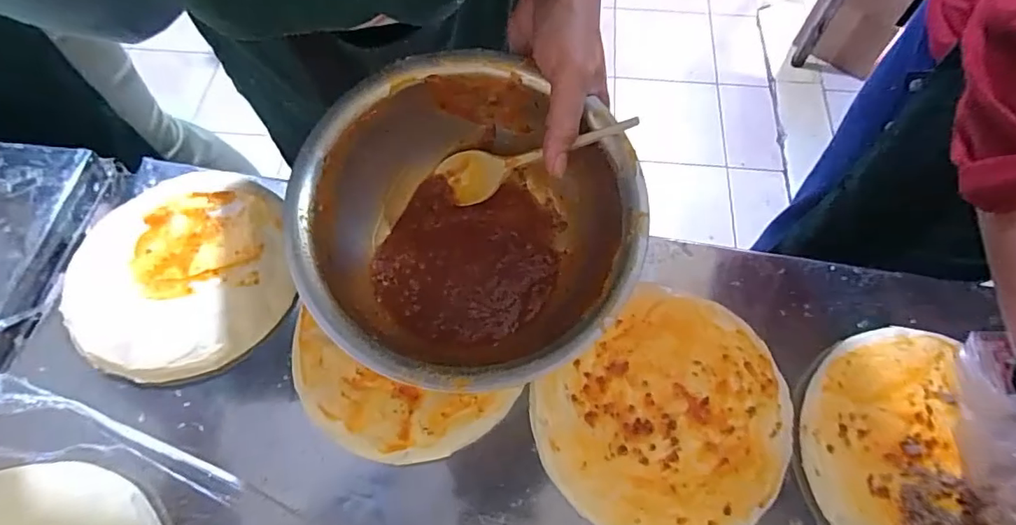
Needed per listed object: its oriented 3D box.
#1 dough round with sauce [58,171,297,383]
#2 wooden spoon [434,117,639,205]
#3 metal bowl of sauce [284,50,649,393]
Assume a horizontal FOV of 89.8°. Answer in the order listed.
[{"bbox_3d":[-0.302,-0.006,0.456,0.190,0.014,0.221,-23,67,-10],"label":"dough round with sauce"},{"bbox_3d":[0.012,-0.061,0.327,0.144,0.009,0.036,-1,92,36],"label":"wooden spoon"},{"bbox_3d":[-0.024,-0.019,0.311,0.194,0.096,0.180,0,65,1],"label":"metal bowl of sauce"}]

